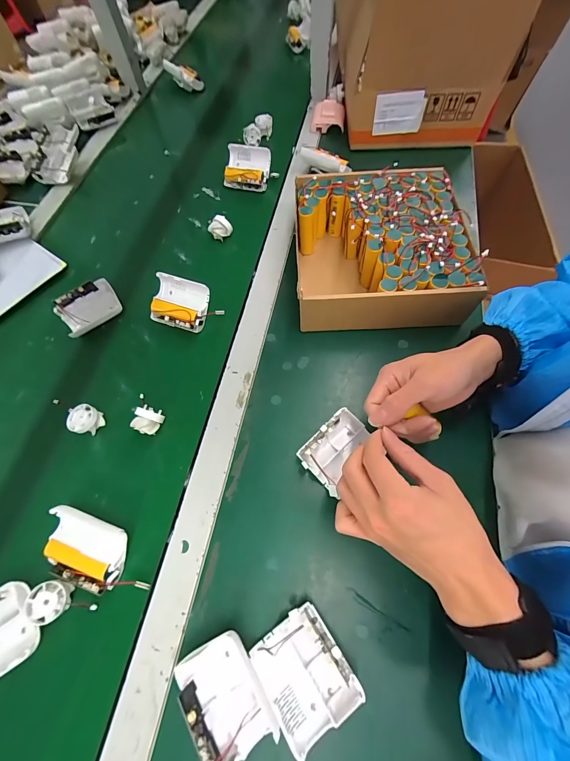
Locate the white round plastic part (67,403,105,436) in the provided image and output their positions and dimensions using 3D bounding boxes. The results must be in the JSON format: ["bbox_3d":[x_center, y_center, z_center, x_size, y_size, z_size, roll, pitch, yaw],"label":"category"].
[{"bbox_3d":[-0.249,0.050,0.389,0.032,0.027,0.034,-1,65,2],"label":"white round plastic part"}]

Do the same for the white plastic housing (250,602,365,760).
[{"bbox_3d":[0.017,0.253,0.271,0.068,0.034,0.078,-33,68,-12],"label":"white plastic housing"}]

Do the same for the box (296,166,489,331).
[{"bbox_3d":[0.130,-0.193,0.451,0.219,0.080,0.234,-2,65,2],"label":"box"}]

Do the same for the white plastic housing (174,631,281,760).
[{"bbox_3d":[-0.051,0.271,0.268,0.064,0.030,0.081,-31,67,-11],"label":"white plastic housing"}]

